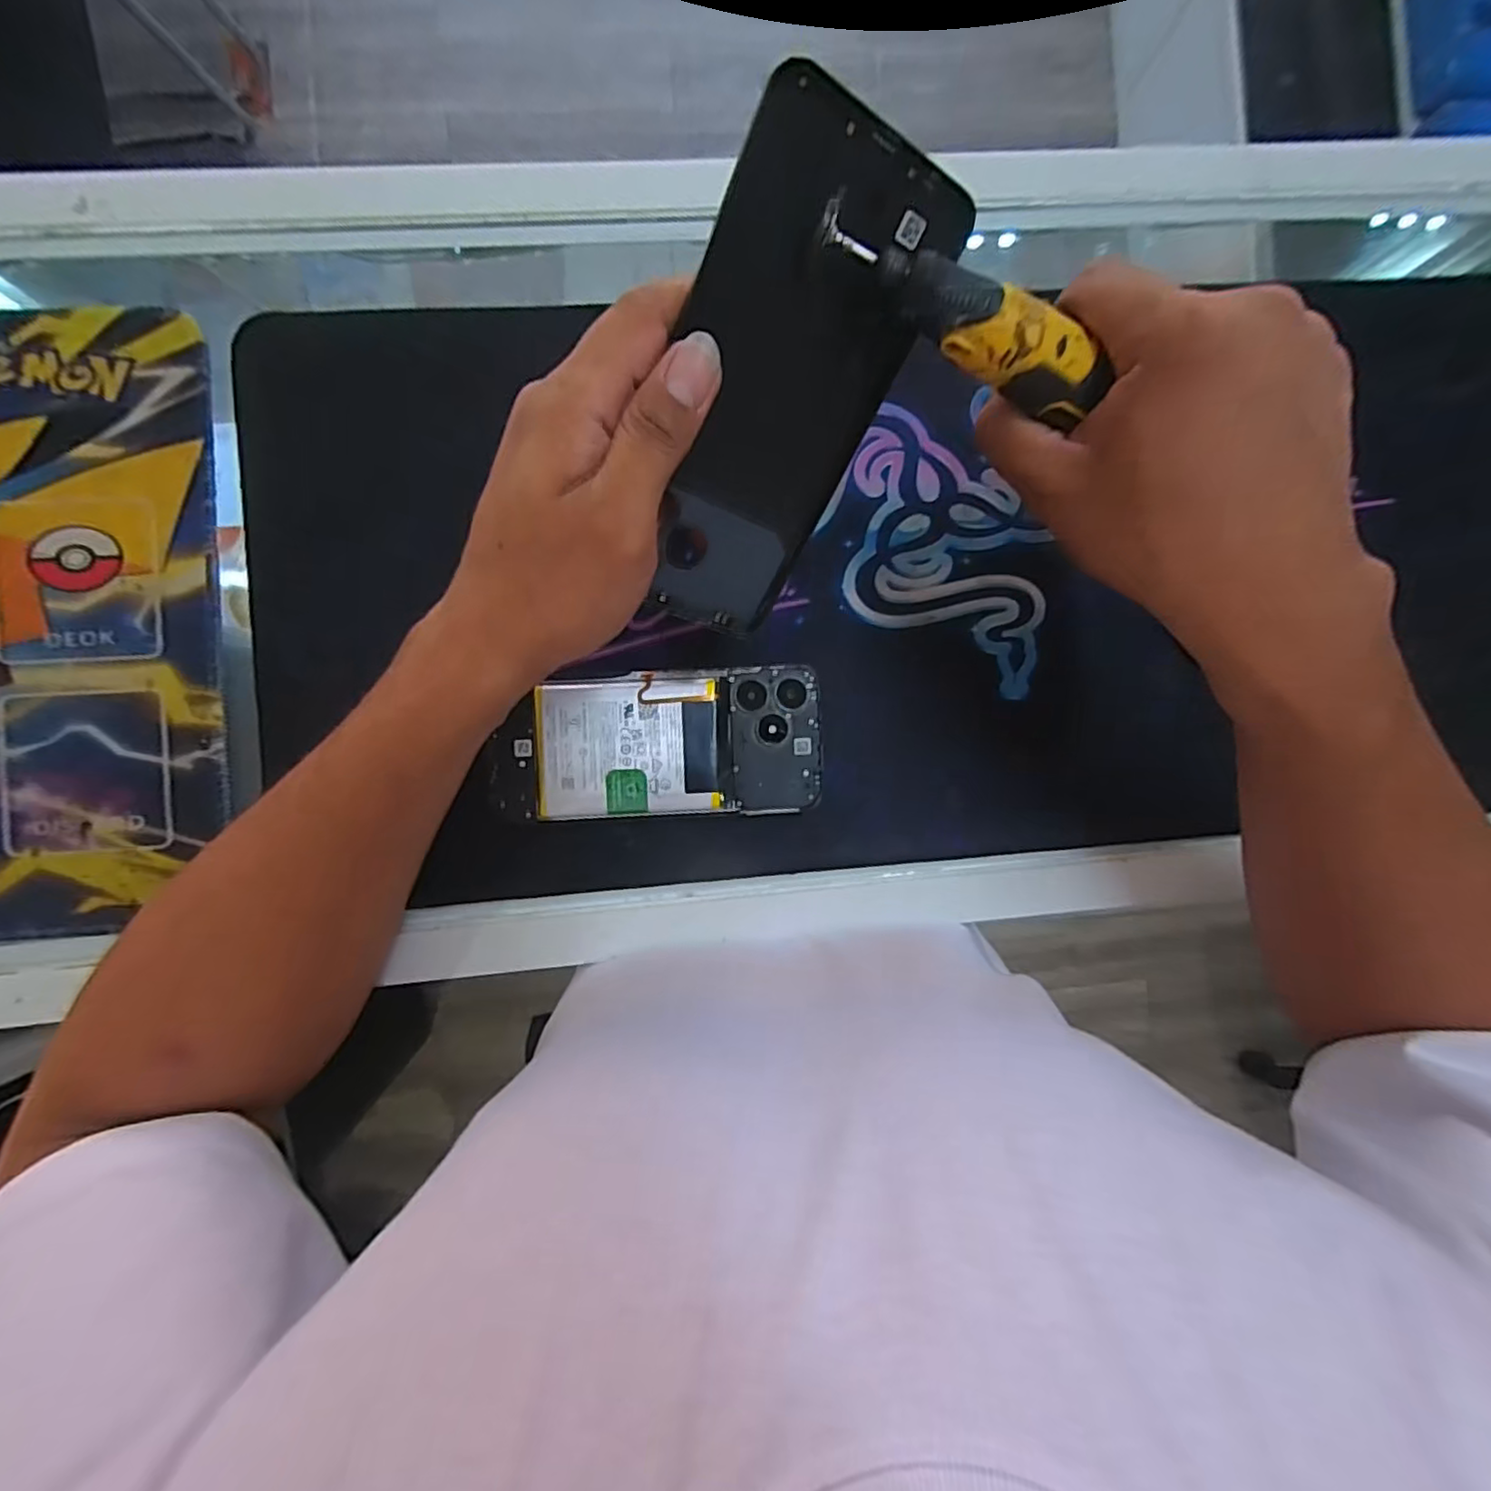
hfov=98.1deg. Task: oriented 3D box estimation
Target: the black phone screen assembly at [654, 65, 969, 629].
[{"bbox_3d":[0.008,-0.119,0.232,0.074,0.012,0.165,15,124,-23],"label":"black phone screen assembly"}]

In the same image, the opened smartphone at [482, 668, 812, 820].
[{"bbox_3d":[-0.045,-0.001,0.323,0.163,0.011,0.071,-2,90,-4],"label":"opened smartphone"}]

